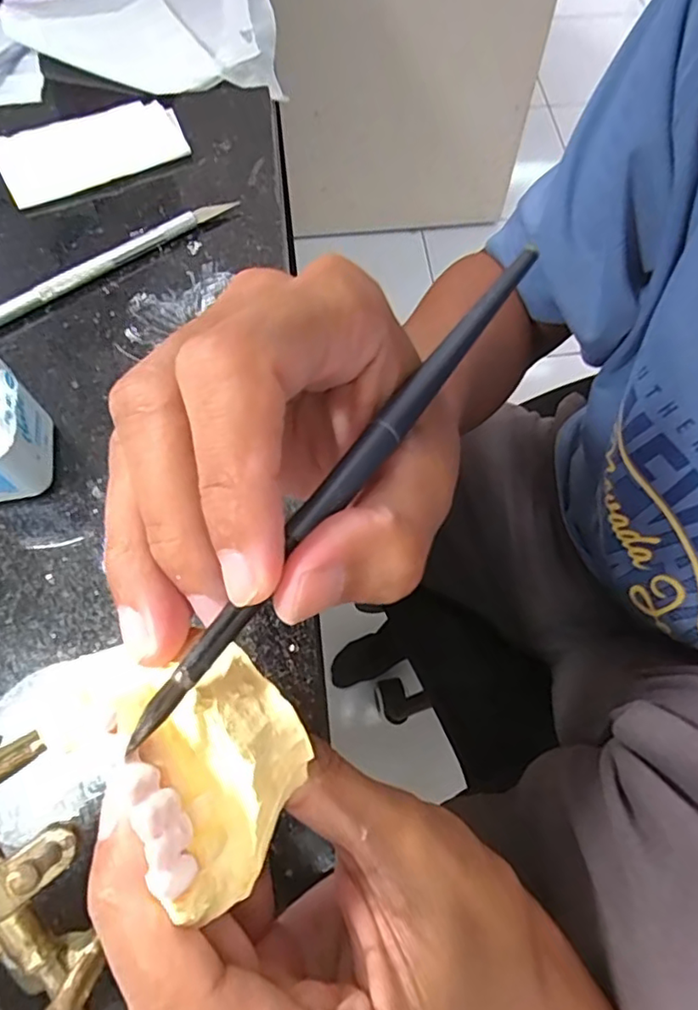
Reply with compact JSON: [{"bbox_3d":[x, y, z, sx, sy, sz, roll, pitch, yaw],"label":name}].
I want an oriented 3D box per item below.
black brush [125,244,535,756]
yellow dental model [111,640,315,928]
[{"bbox_3d":[0.004,-0.012,0.138,0.006,0.005,0.152,32,64,14],"label":"black brush"},{"bbox_3d":[-0.024,0.050,0.114,0.030,0.023,0.041,-24,67,-10],"label":"yellow dental model"}]

